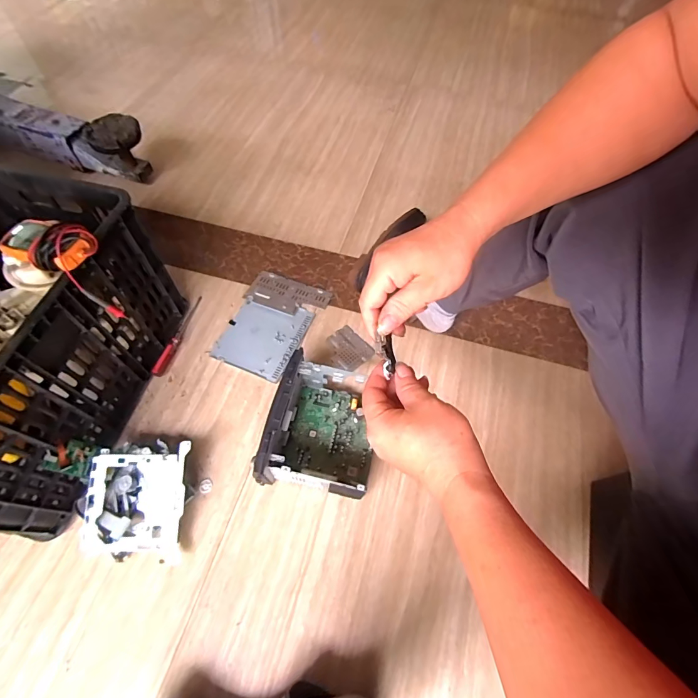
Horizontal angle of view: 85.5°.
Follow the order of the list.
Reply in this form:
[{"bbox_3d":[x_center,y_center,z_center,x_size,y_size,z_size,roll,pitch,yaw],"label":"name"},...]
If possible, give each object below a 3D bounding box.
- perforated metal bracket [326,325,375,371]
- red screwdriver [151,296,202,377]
[{"bbox_3d":[-0.003,-0.002,0.775,0.078,0.007,0.093,-36,66,-19],"label":"perforated metal bracket"},{"bbox_3d":[-0.351,-0.034,0.778,0.020,0.019,0.201,9,60,6],"label":"red screwdriver"}]

